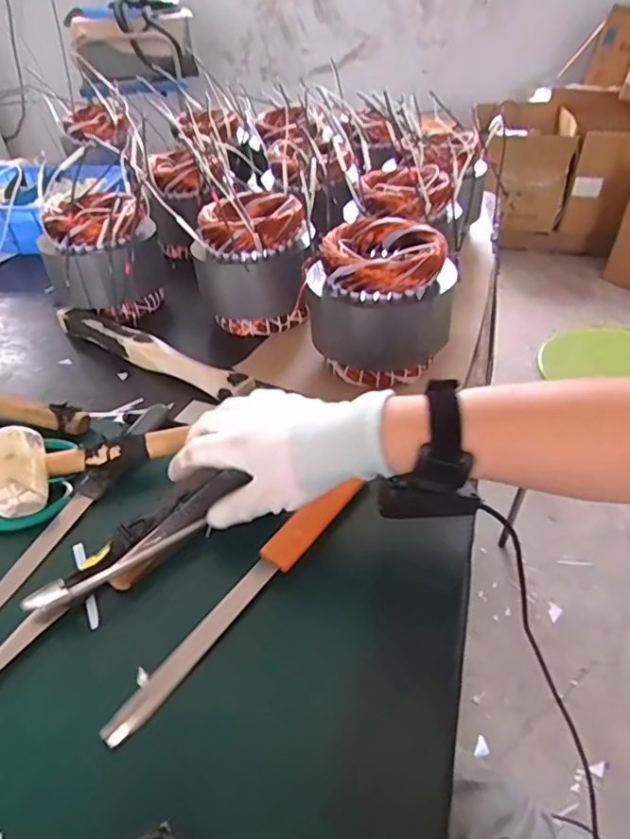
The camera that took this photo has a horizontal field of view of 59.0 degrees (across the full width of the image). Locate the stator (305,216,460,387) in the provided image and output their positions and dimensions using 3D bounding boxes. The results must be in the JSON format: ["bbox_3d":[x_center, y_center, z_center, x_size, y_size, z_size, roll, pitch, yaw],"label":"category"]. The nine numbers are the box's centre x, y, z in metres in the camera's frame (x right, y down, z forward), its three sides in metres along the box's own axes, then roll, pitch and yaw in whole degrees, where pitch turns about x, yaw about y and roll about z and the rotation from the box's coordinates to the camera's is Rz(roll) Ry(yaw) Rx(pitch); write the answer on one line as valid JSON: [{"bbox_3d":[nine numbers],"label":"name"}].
[{"bbox_3d":[0.080,-0.127,0.600,0.133,0.132,0.145,15,43,19],"label":"stator"}]

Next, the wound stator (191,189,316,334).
[{"bbox_3d":[-0.081,-0.202,0.702,0.134,0.142,0.124,-13,42,-14],"label":"wound stator"}]

